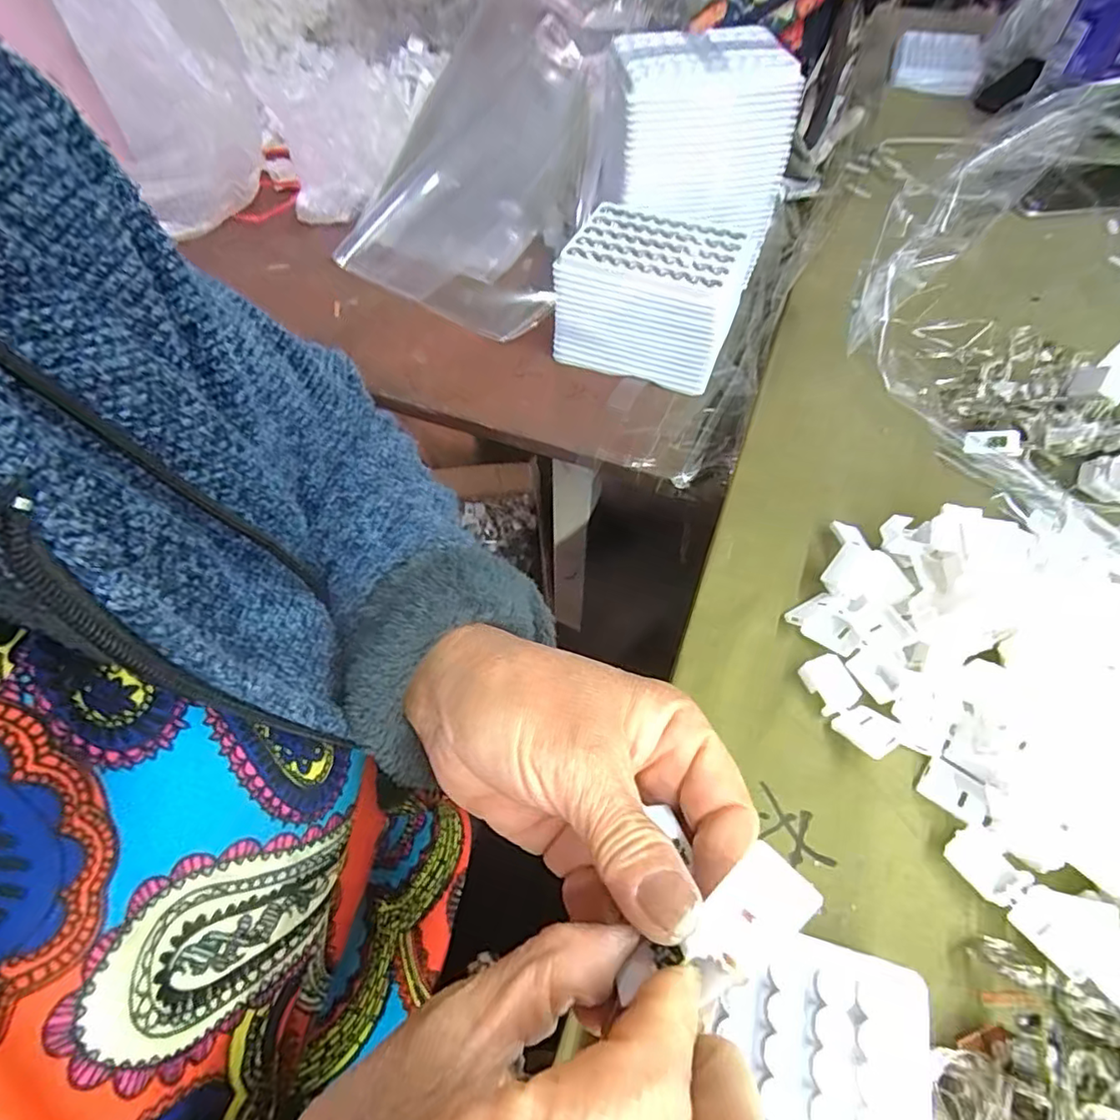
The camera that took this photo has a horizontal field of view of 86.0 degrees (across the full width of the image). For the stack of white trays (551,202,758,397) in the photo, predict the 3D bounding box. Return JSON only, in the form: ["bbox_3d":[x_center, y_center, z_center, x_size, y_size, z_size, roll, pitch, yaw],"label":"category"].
[{"bbox_3d":[0.070,-0.203,0.469,0.136,0.089,0.082,19,59,14],"label":"stack of white trays"}]

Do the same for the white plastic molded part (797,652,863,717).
[{"bbox_3d":[0.131,0.060,0.291,0.020,0.009,0.026,-21,58,-12],"label":"white plastic molded part"}]

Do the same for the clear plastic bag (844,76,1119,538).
[{"bbox_3d":[0.305,-0.143,0.324,0.125,0.166,0.226,-15,57,-8],"label":"clear plastic bag"}]

